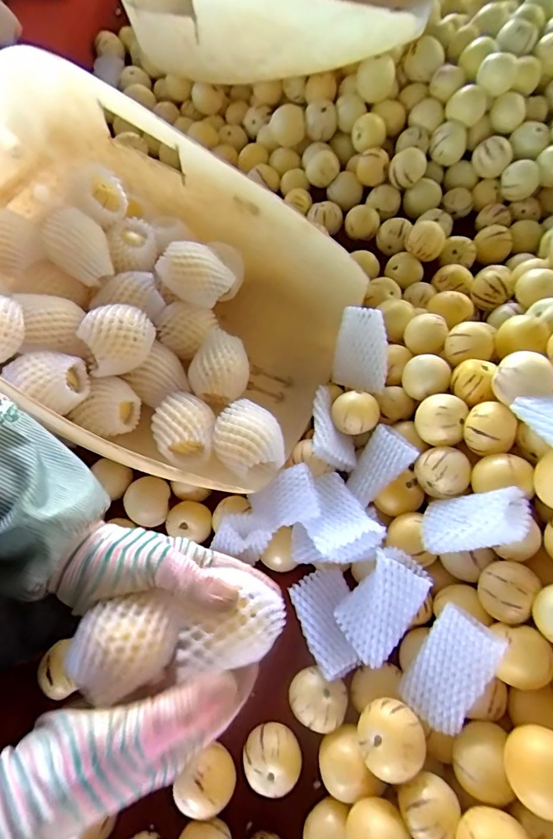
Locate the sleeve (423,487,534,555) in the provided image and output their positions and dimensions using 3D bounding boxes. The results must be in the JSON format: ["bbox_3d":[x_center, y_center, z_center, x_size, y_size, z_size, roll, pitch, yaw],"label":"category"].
[{"bbox_3d":[0.167,0.087,0.381,0.028,0.087,0.052,43,50,-12],"label":"sleeve"}]

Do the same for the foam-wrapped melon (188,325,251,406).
[{"bbox_3d":[-0.057,-0.047,0.468,0.059,0.049,0.085,16,69,8],"label":"foam-wrapped melon"}]

